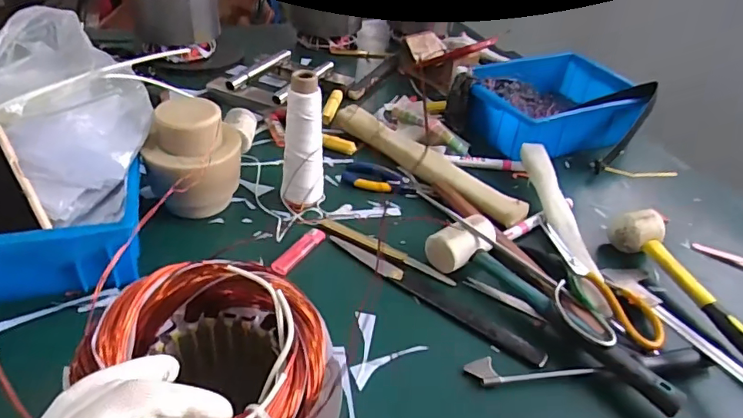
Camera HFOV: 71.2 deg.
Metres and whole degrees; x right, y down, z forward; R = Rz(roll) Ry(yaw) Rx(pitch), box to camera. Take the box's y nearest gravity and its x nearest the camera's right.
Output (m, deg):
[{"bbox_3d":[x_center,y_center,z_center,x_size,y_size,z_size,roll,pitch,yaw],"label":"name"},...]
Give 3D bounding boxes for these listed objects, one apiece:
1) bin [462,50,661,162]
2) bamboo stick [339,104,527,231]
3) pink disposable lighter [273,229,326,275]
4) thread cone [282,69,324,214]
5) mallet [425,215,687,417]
[{"bbox_3d":[0.307,-0.185,0.895,0.303,0.084,0.208,-15,44,-28],"label":"bin"},{"bbox_3d":[0.070,-0.076,0.749,0.047,0.033,0.341,-27,50,-37],"label":"bamboo stick"},{"bbox_3d":[-0.083,0.048,0.599,0.022,0.010,0.085,25,40,19],"label":"pink disposable lighter"},{"bbox_3d":[-0.084,-0.075,0.634,0.053,0.171,0.045,5,38,-6],"label":"thread cone"},{"bbox_3d":[0.175,0.111,0.540,0.077,0.051,0.278,-18,45,-31],"label":"mallet"}]

